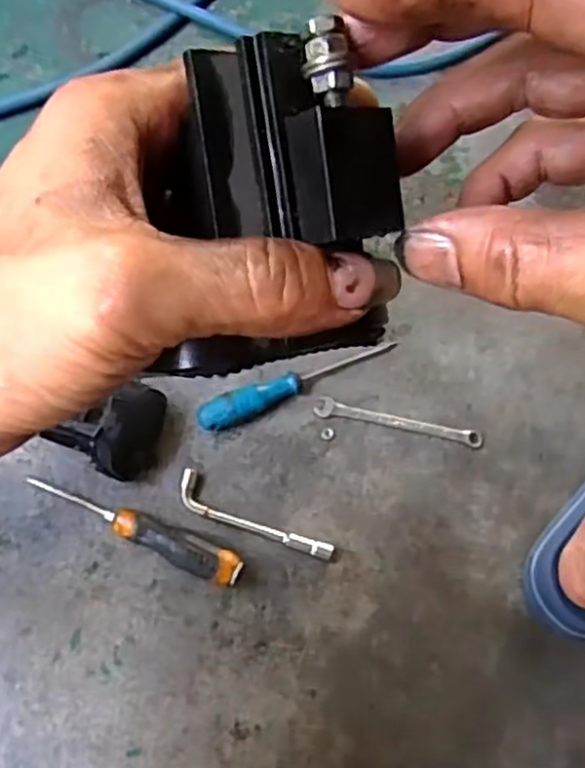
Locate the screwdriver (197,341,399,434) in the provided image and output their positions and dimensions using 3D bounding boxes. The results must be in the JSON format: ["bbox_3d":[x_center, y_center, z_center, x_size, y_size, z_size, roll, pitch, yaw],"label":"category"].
[{"bbox_3d":[0.006,-0.002,0.668,0.199,0.024,0.026,-22,75,-20],"label":"screwdriver"}]

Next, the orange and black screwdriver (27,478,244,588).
[{"bbox_3d":[-0.135,0.123,0.613,0.195,0.027,0.028,23,71,2],"label":"orange and black screwdriver"}]

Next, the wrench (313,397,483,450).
[{"bbox_3d":[0.100,0.036,0.666,0.157,0.007,0.018,12,71,-2],"label":"wrench"}]

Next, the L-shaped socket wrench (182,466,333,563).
[{"bbox_3d":[-0.033,0.120,0.625,0.146,0.019,0.030,26,71,3],"label":"L-shaped socket wrench"}]

